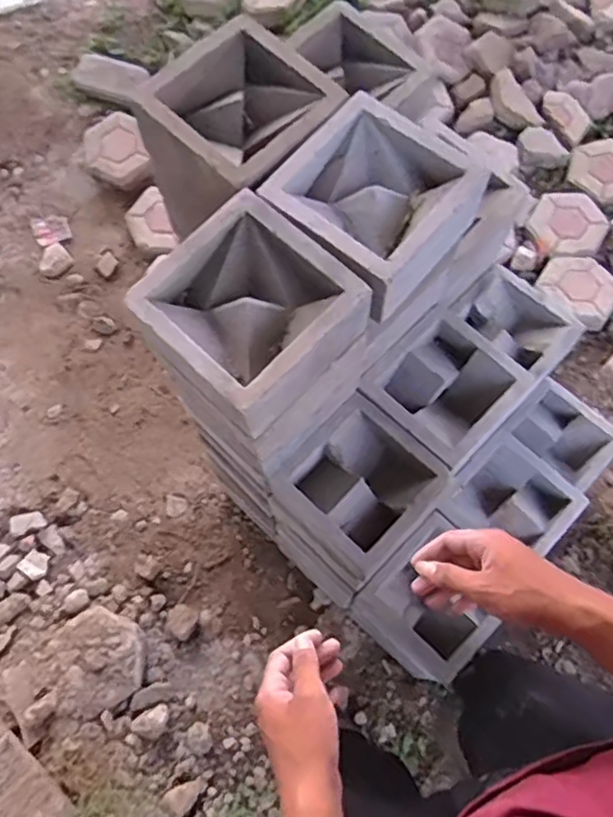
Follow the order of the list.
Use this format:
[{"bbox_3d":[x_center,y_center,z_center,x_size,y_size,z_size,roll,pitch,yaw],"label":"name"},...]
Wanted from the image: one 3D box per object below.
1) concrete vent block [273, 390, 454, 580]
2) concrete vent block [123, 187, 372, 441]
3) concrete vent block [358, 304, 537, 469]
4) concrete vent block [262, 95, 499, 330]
[{"bbox_3d":[0.085,0.117,0.973,0.202,0.092,0.196,43,75,15],"label":"concrete vent block"},{"bbox_3d":[-0.067,-0.107,0.744,0.202,0.104,0.206,42,75,15],"label":"concrete vent block"},{"bbox_3d":[0.220,-0.027,1.027,0.197,0.100,0.213,42,74,14],"label":"concrete vent block"},{"bbox_3d":[0.081,-0.258,0.781,0.216,0.084,0.215,41,74,14],"label":"concrete vent block"}]

